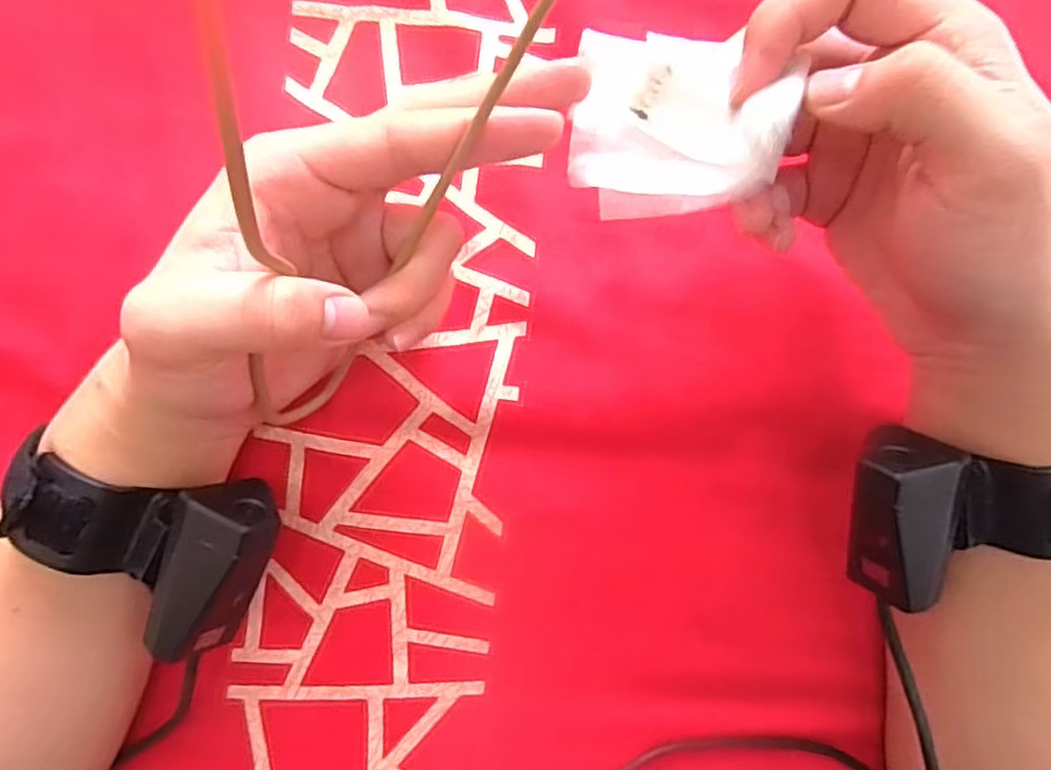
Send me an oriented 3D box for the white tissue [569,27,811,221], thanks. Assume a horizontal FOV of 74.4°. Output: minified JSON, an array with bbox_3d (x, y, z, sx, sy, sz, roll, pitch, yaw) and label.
[{"bbox_3d":[0.049,-0.081,0.210,0.066,0.025,0.053,1,93,-4],"label":"white tissue"}]

